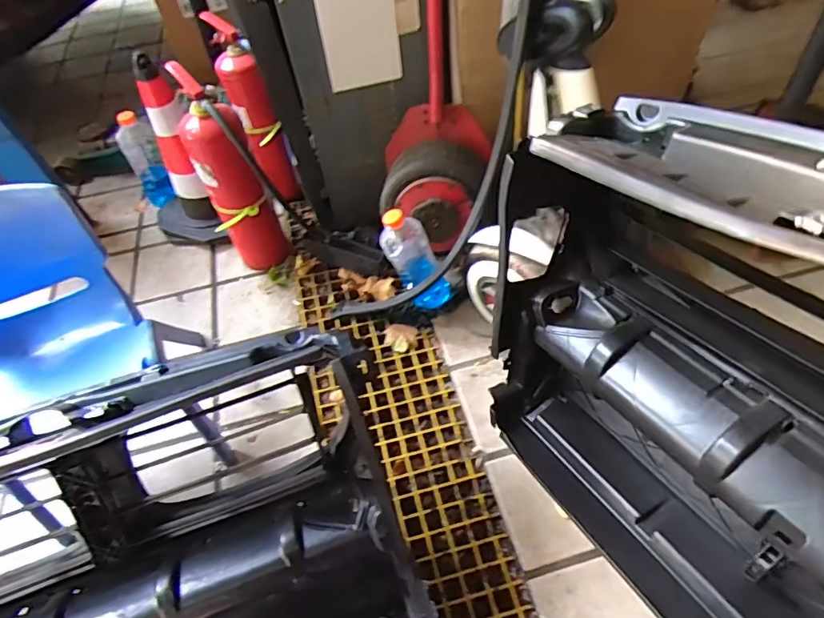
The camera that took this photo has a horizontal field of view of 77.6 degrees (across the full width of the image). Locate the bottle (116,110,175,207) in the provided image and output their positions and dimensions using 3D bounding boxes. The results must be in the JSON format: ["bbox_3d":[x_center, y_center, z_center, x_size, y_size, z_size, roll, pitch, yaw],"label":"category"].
[{"bbox_3d":[-0.726,-0.412,1.396,0.089,0.256,0.071,-28,54,-16],"label":"bottle"}]

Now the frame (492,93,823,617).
[{"bbox_3d":[0.418,0.184,0.501,0.233,0.555,0.809,-30,55,-17],"label":"frame"}]

